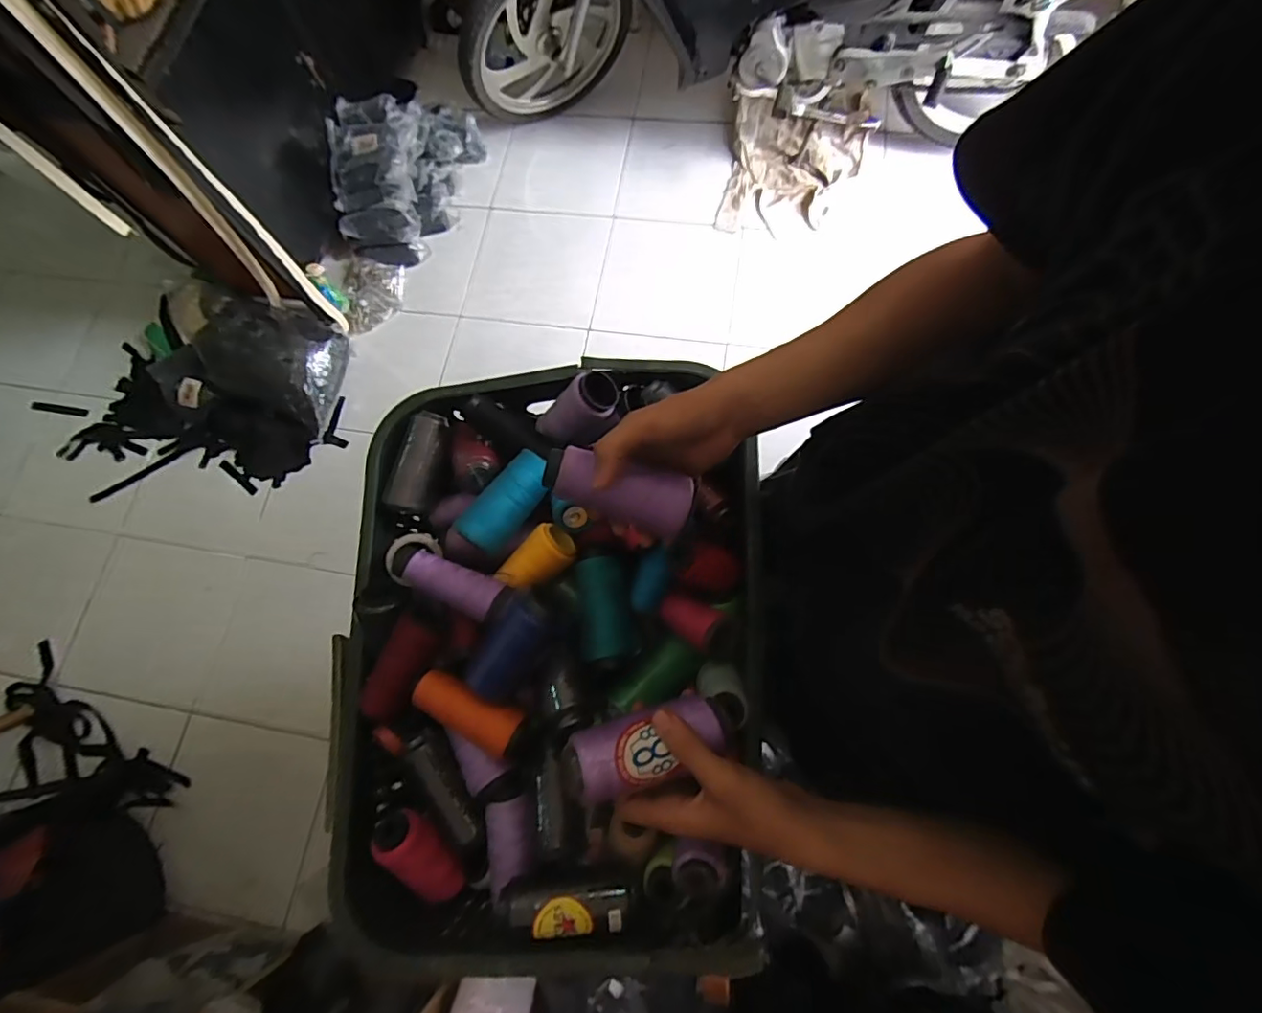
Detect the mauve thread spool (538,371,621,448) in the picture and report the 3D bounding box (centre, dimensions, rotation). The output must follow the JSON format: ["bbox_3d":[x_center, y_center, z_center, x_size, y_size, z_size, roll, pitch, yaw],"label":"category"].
[{"bbox_3d":[-0.057,-0.107,0.615,0.064,0.113,0.054,19,62,-31],"label":"mauve thread spool"}]

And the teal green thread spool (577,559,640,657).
[{"bbox_3d":[-0.023,0.099,0.544,0.055,0.060,0.101,-11,73,1],"label":"teal green thread spool"}]

